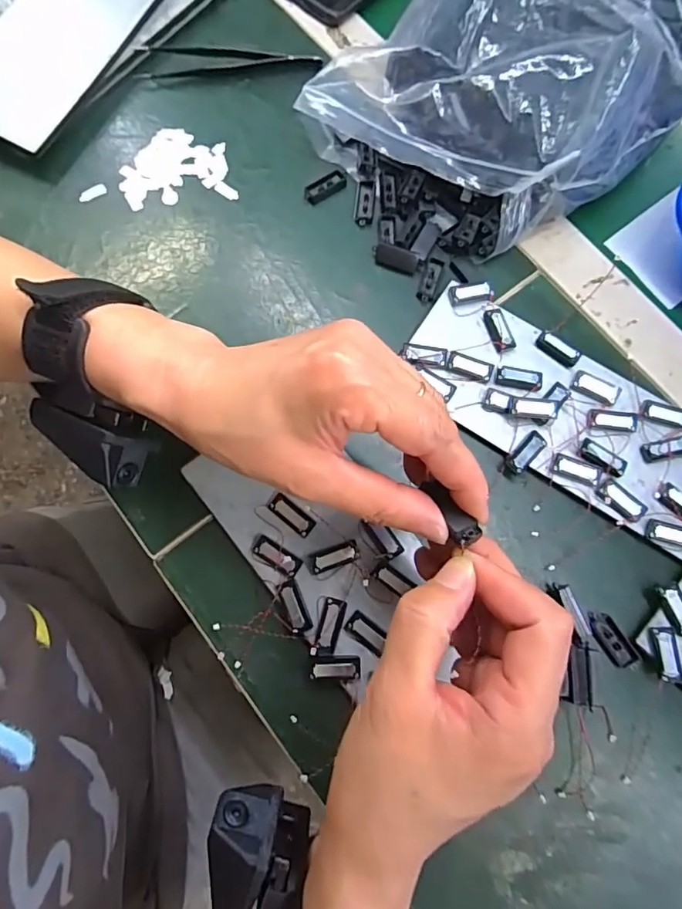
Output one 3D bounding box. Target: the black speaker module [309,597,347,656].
[{"bbox_3d":[-0.006,0.092,0.275,0.012,0.007,0.030,18,77,4],"label":"black speaker module"}]

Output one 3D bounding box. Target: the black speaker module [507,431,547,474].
[{"bbox_3d":[0.108,-0.001,0.302,0.012,0.006,0.027,43,80,9],"label":"black speaker module"}]

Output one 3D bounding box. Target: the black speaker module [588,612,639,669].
[{"bbox_3d":[0.147,0.100,0.284,0.012,0.006,0.031,-31,79,-8],"label":"black speaker module"}]

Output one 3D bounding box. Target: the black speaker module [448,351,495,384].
[{"bbox_3d":[0.078,-0.053,0.313,0.027,0.004,0.013,22,77,5],"label":"black speaker module"}]

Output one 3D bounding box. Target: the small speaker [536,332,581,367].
[{"bbox_3d":[0.133,-0.064,0.318,0.027,0.004,0.011,34,78,7],"label":"small speaker"}]

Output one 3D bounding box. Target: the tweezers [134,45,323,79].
[{"bbox_3d":[-0.080,-0.282,0.371,0.129,0.014,0.019,-6,76,-2],"label":"tweezers"}]

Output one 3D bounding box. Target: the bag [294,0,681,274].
[{"bbox_3d":[0.136,-0.265,0.335,0.182,0.077,0.334,43,80,9],"label":"bag"}]

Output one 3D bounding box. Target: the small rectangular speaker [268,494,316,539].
[{"bbox_3d":[-0.027,0.034,0.291,0.028,0.004,0.012,38,79,8],"label":"small rectangular speaker"}]

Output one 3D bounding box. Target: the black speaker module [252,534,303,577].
[{"bbox_3d":[-0.035,0.056,0.286,0.028,0.004,0.012,31,78,7],"label":"black speaker module"}]

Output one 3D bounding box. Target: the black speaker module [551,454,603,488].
[{"bbox_3d":[0.136,0.009,0.299,0.027,0.004,0.014,20,77,4],"label":"black speaker module"}]

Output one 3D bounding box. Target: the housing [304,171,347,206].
[{"bbox_3d":[-0.010,-0.180,0.349,0.030,0.004,0.013,-33,79,-8],"label":"housing"}]

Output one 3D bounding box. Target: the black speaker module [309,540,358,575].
[{"bbox_3d":[-0.004,0.056,0.285,0.027,0.005,0.011,-20,77,-5],"label":"black speaker module"}]

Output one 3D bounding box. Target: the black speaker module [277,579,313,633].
[{"bbox_3d":[-0.025,0.082,0.279,0.011,0.004,0.027,-22,77,-6],"label":"black speaker module"}]

